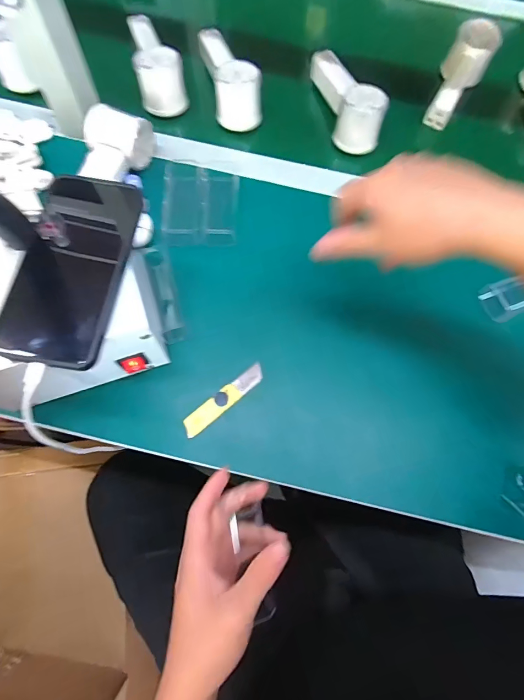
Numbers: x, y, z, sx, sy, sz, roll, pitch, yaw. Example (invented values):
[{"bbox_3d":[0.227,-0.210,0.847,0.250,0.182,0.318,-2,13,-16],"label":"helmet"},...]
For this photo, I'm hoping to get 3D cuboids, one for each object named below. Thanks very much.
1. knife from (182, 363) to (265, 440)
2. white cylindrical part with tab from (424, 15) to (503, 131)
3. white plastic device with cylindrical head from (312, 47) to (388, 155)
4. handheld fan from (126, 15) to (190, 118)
[{"bbox_3d":[-0.038,0.051,0.385,0.098,0.011,0.020,-38,76,-14],"label":"knife"},{"bbox_3d":[0.279,-0.384,0.525,0.056,0.060,0.153,26,71,6],"label":"white cylindrical part with tab"},{"bbox_3d":[0.111,-0.336,0.509,0.061,0.075,0.147,-13,72,-7],"label":"white plastic device with cylindrical head"},{"bbox_3d":[-0.148,-0.398,0.509,0.058,0.056,0.151,-16,72,-8],"label":"handheld fan"}]

